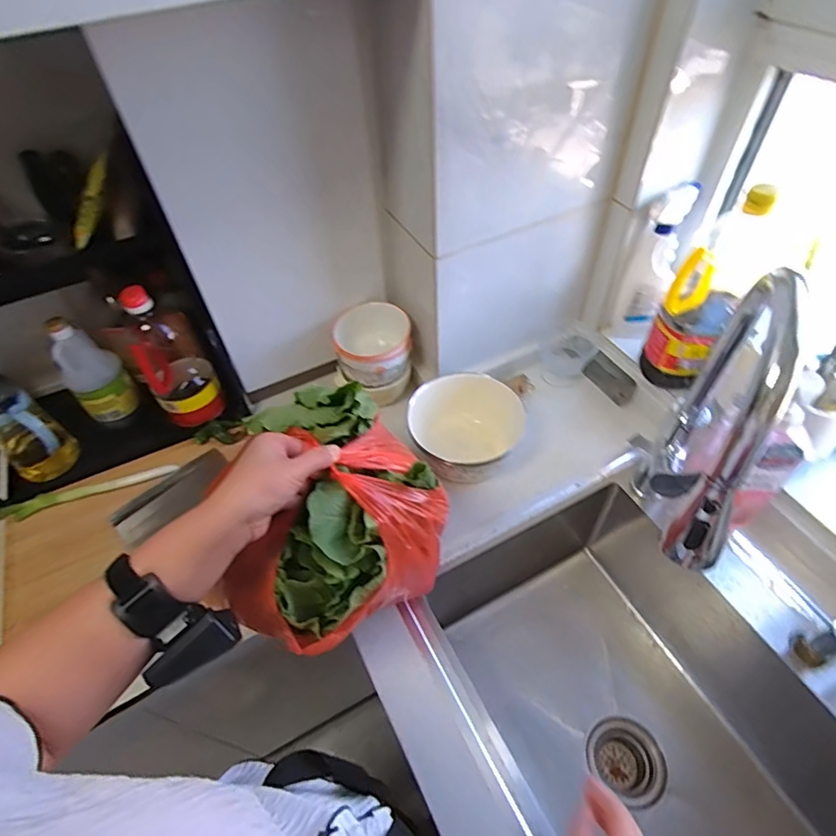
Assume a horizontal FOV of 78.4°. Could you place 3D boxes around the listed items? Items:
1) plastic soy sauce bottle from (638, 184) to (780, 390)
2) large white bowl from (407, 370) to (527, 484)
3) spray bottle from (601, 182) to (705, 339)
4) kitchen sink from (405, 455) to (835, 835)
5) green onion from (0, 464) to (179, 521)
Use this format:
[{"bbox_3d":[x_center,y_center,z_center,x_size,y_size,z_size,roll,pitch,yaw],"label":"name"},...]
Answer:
[{"bbox_3d":[0.424,-0.181,0.740,0.114,0.298,0.120,32,60,25],"label":"plastic soy sauce bottle"},{"bbox_3d":[0.073,0.023,0.816,0.167,0.107,0.163,-2,52,2],"label":"large white bowl"},{"bbox_3d":[0.379,-0.244,0.833,0.084,0.235,0.077,17,55,16],"label":"spray bottle"},{"bbox_3d":[0.361,0.431,0.698,0.534,0.262,0.630,-26,55,-16],"label":"kitchen sink"},{"bbox_3d":[-0.527,0.119,0.805,0.283,0.017,0.036,-16,52,-9],"label":"green onion"}]

